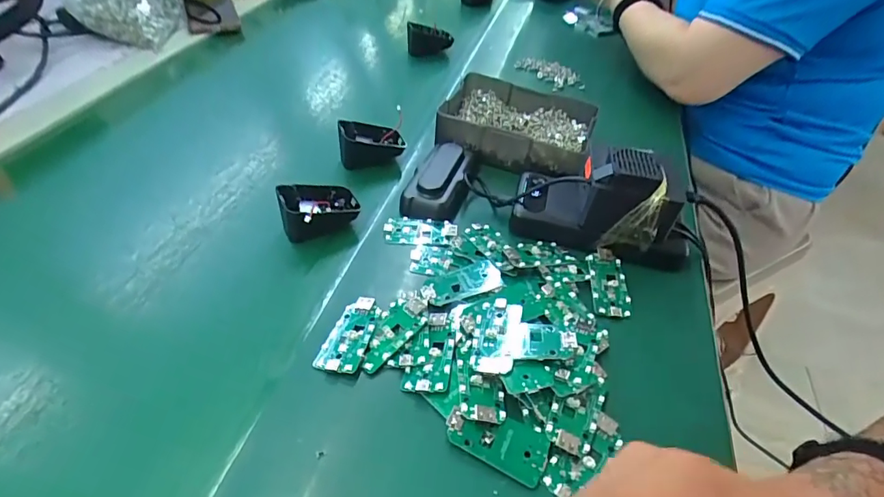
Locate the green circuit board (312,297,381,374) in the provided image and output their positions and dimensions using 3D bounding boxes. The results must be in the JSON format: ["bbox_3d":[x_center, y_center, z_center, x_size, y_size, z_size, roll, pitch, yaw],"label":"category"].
[{"bbox_3d":[-0.065,0.062,0.351,0.031,0.008,0.063,12,45,10],"label":"green circuit board"}]

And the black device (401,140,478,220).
[{"bbox_3d":[0.000,-0.075,0.478,0.056,0.028,0.113,10,44,7],"label":"black device"}]

